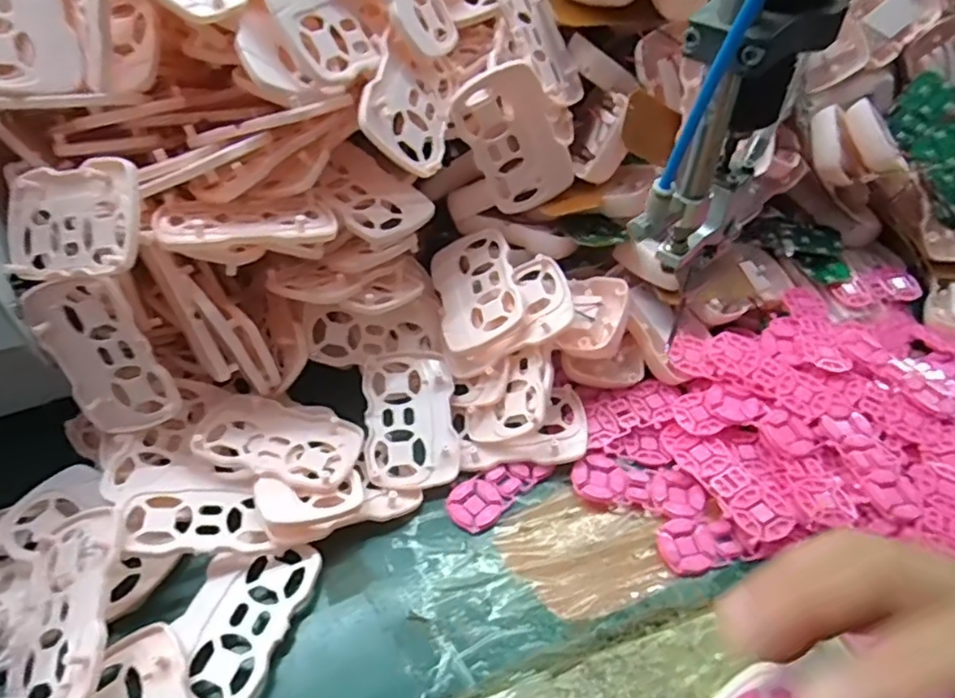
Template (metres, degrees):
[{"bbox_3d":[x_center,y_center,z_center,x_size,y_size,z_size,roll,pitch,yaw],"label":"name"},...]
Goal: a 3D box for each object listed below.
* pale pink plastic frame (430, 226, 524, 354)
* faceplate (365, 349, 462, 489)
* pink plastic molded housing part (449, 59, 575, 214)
[{"bbox_3d":[-0.001,-0.040,0.398,0.053,0.004,0.085,-24,54,15],"label":"pale pink plastic frame"},{"bbox_3d":[-0.041,0.044,0.382,0.054,0.012,0.087,-3,61,-8],"label":"faceplate"},{"bbox_3d":[0.023,-0.127,0.378,0.054,0.087,0.011,-25,37,11],"label":"pink plastic molded housing part"}]

